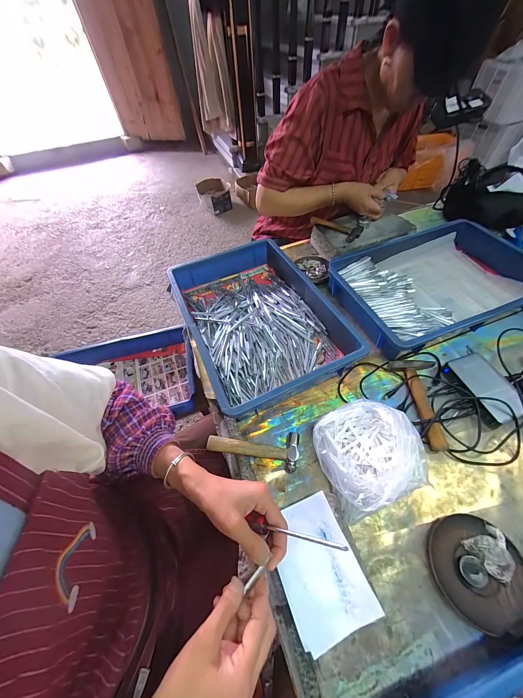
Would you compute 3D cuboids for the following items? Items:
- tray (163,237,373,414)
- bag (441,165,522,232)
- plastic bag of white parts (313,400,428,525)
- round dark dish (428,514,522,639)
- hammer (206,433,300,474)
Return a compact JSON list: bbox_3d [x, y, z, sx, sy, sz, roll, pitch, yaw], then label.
[{"bbox_3d":[-0.015,-0.076,0.570,0.288,0.071,0.418,-23,56,-11],"label":"tray"},{"bbox_3d":[0.690,-0.462,0.772,0.216,0.106,0.190,27,61,21],"label":"bag"},{"bbox_3d":[0.154,0.156,0.385,0.133,0.095,0.136,-22,56,-11],"label":"plastic bag of white parts"},{"bbox_3d":[0.284,0.290,0.333,0.113,0.016,0.113,-2,55,3],"label":"round dark dish"},{"bbox_3d":[-0.014,0.167,0.437,0.153,0.021,0.061,4,55,7],"label":"hammer"}]

